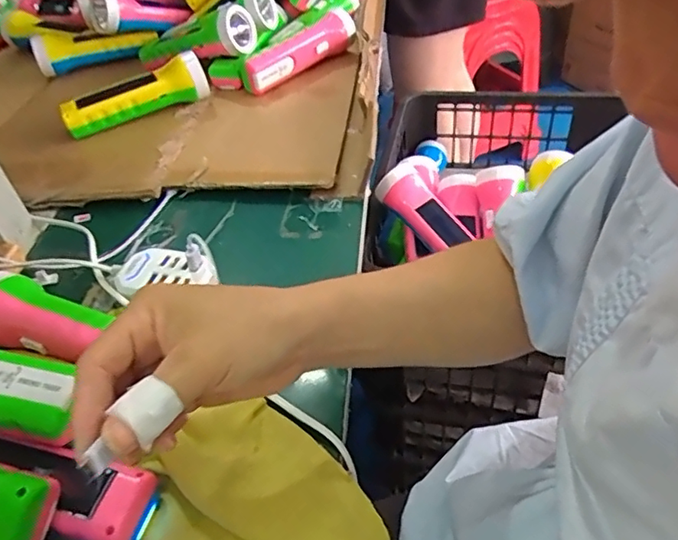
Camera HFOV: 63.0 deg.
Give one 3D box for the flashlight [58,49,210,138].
[{"bbox_3d":[-0.232,-0.199,0.637,0.164,0.052,0.042,-23,46,-15],"label":"flashlight"}]

